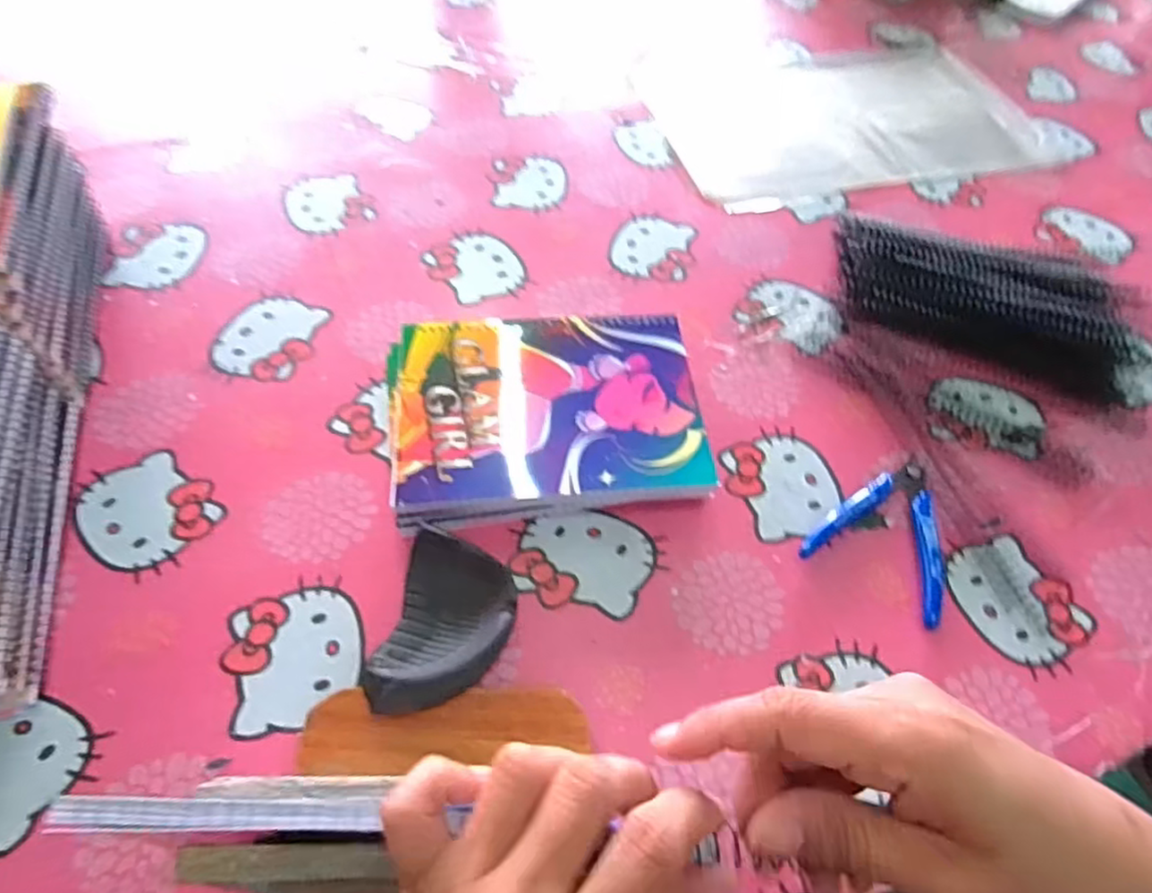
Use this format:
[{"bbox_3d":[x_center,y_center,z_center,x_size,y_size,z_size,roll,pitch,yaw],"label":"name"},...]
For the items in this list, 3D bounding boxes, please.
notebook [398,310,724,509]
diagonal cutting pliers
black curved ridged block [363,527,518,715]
[{"bbox_3d":[-0.017,-0.030,0.458,0.196,0.007,0.143,-4,58,-5],"label":"notebook"},{"bbox_3d":[0.205,0.050,0.445,0.084,0.012,0.109,30,58,17],"label":"diagonal cutting pliers"},{"bbox_3d":[-0.070,0.101,0.384,0.065,0.026,0.097,11,55,4],"label":"black curved ridged block"}]

